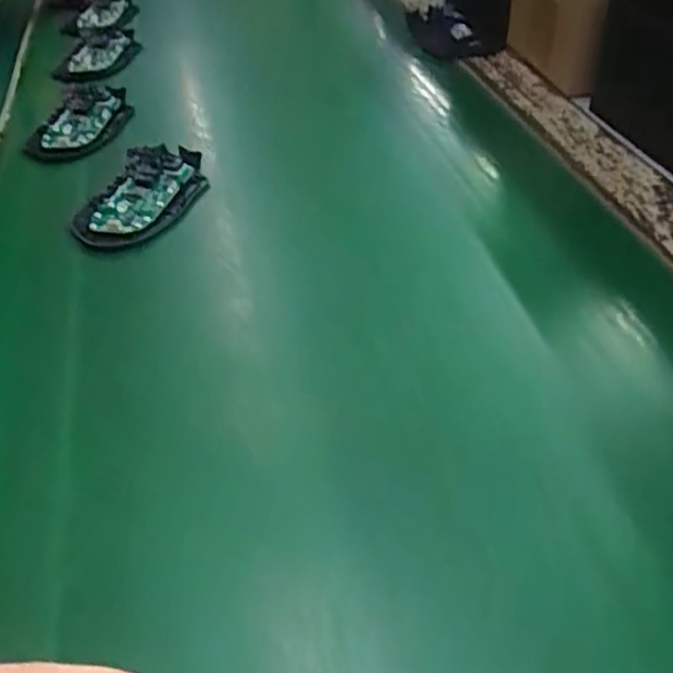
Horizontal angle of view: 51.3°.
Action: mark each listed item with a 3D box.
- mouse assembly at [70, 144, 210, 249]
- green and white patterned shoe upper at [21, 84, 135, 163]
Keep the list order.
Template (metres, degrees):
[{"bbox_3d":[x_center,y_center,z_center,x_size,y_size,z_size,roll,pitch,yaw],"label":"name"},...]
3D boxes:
[{"bbox_3d":[-0.139,-0.101,0.504,0.068,0.017,0.113,10,45,18],"label":"mouse assembly"},{"bbox_3d":[-0.225,-0.188,0.622,0.065,0.022,0.134,1,43,7],"label":"green and white patterned shoe upper"}]

